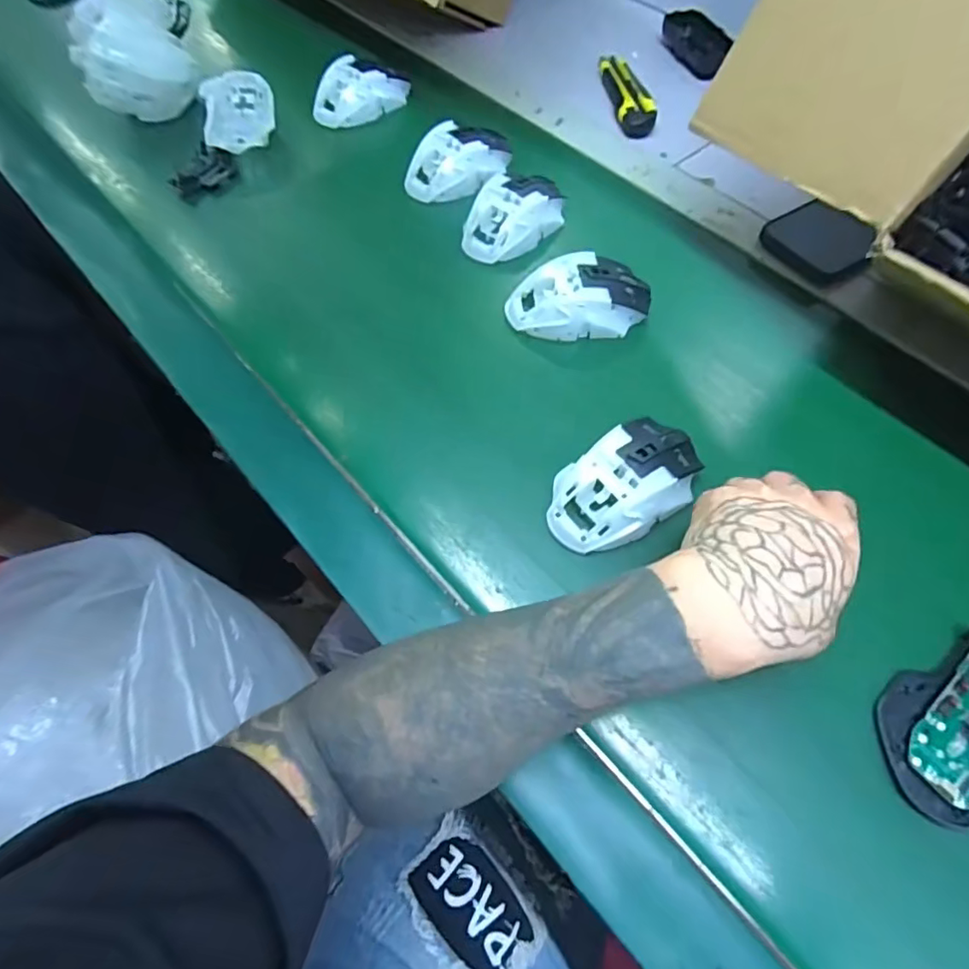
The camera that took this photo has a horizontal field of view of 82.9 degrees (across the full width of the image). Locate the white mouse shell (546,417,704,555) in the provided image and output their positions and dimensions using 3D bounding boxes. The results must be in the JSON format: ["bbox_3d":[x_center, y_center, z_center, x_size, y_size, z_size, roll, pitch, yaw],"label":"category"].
[{"bbox_3d":[0.097,-0.002,0.365,0.114,0.031,0.064,-38,62,-14],"label":"white mouse shell"}]

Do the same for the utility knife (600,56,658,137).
[{"bbox_3d":[0.156,-0.429,0.604,0.036,0.017,0.155,-9,59,3],"label":"utility knife"}]

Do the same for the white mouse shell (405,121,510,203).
[{"bbox_3d":[-0.024,-0.316,0.530,0.109,0.033,0.055,-34,61,-12],"label":"white mouse shell"}]

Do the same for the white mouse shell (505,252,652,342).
[{"bbox_3d":[0.078,-0.155,0.446,0.111,0.034,0.066,5,61,11],"label":"white mouse shell"}]

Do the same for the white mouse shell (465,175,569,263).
[{"bbox_3d":[0.028,-0.247,0.496,0.060,0.032,0.108,35,70,25],"label":"white mouse shell"}]

